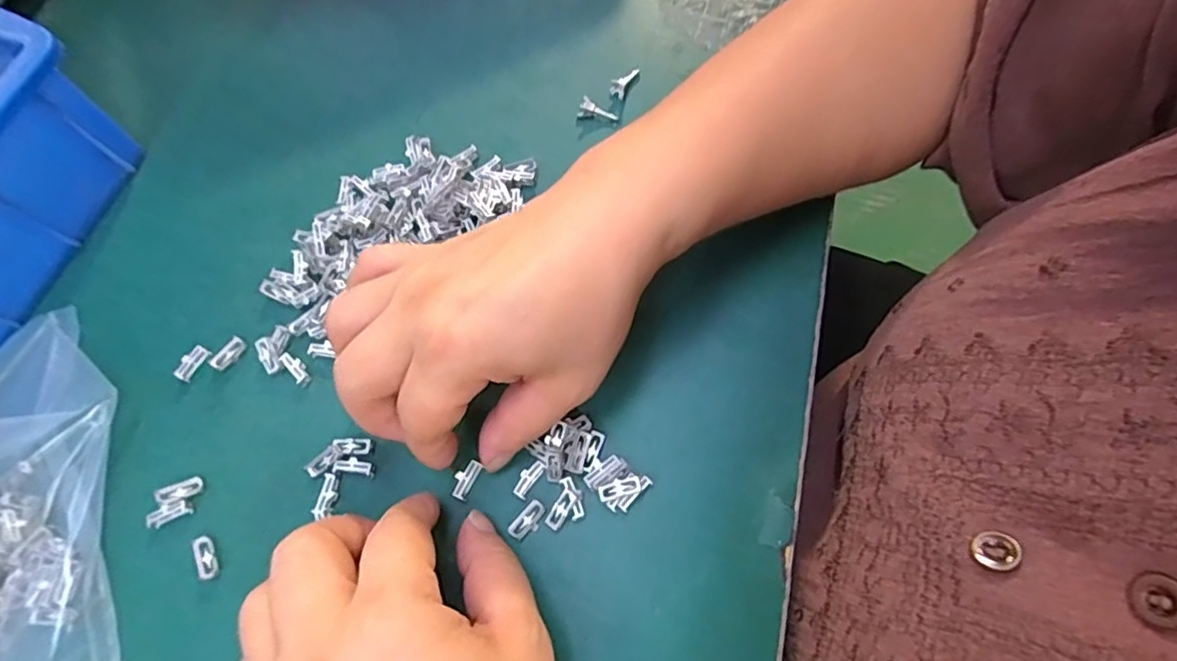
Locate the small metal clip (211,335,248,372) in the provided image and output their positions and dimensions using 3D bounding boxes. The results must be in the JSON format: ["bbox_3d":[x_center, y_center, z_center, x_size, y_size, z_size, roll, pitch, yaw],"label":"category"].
[{"bbox_3d":[-0.164,0.011,0.277,0.006,0.006,0.016,37,75,15],"label":"small metal clip"}]

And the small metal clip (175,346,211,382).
[{"bbox_3d":[-0.181,0.015,0.276,0.007,0.008,0.017,28,72,13],"label":"small metal clip"}]

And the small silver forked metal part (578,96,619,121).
[{"bbox_3d":[0.006,-0.113,0.310,0.020,0.008,0.006,18,70,-6],"label":"small silver forked metal part"}]

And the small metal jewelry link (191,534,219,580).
[{"bbox_3d":[-0.155,0.092,0.245,0.008,0.006,0.018,-27,70,-8],"label":"small metal jewelry link"}]

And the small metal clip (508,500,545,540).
[{"bbox_3d":[-0.024,0.075,0.238,0.009,0.004,0.016,39,75,16],"label":"small metal clip"}]

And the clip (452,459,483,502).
[{"bbox_3d":[-0.050,0.060,0.245,0.008,0.004,0.016,21,71,11],"label":"clip"}]

